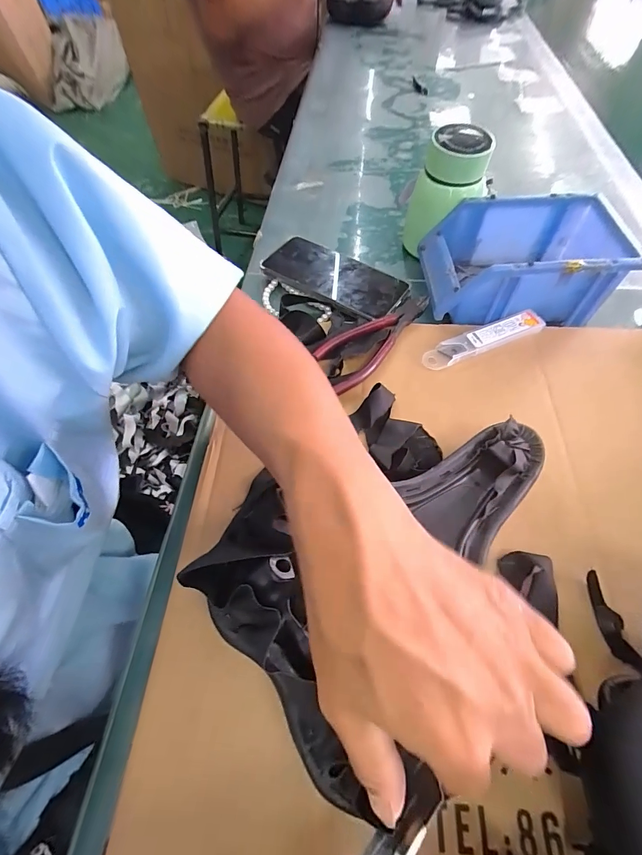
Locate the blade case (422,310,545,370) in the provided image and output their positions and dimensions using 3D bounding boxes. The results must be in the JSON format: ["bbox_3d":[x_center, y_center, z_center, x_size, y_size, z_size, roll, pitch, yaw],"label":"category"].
[{"bbox_3d":[0.156,-0.085,0.354,0.126,0.011,0.024,-21,60,-10],"label":"blade case"}]

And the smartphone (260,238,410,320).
[{"bbox_3d":[0.014,-0.171,0.410,0.160,0.009,0.080,26,63,17],"label":"smartphone"}]

